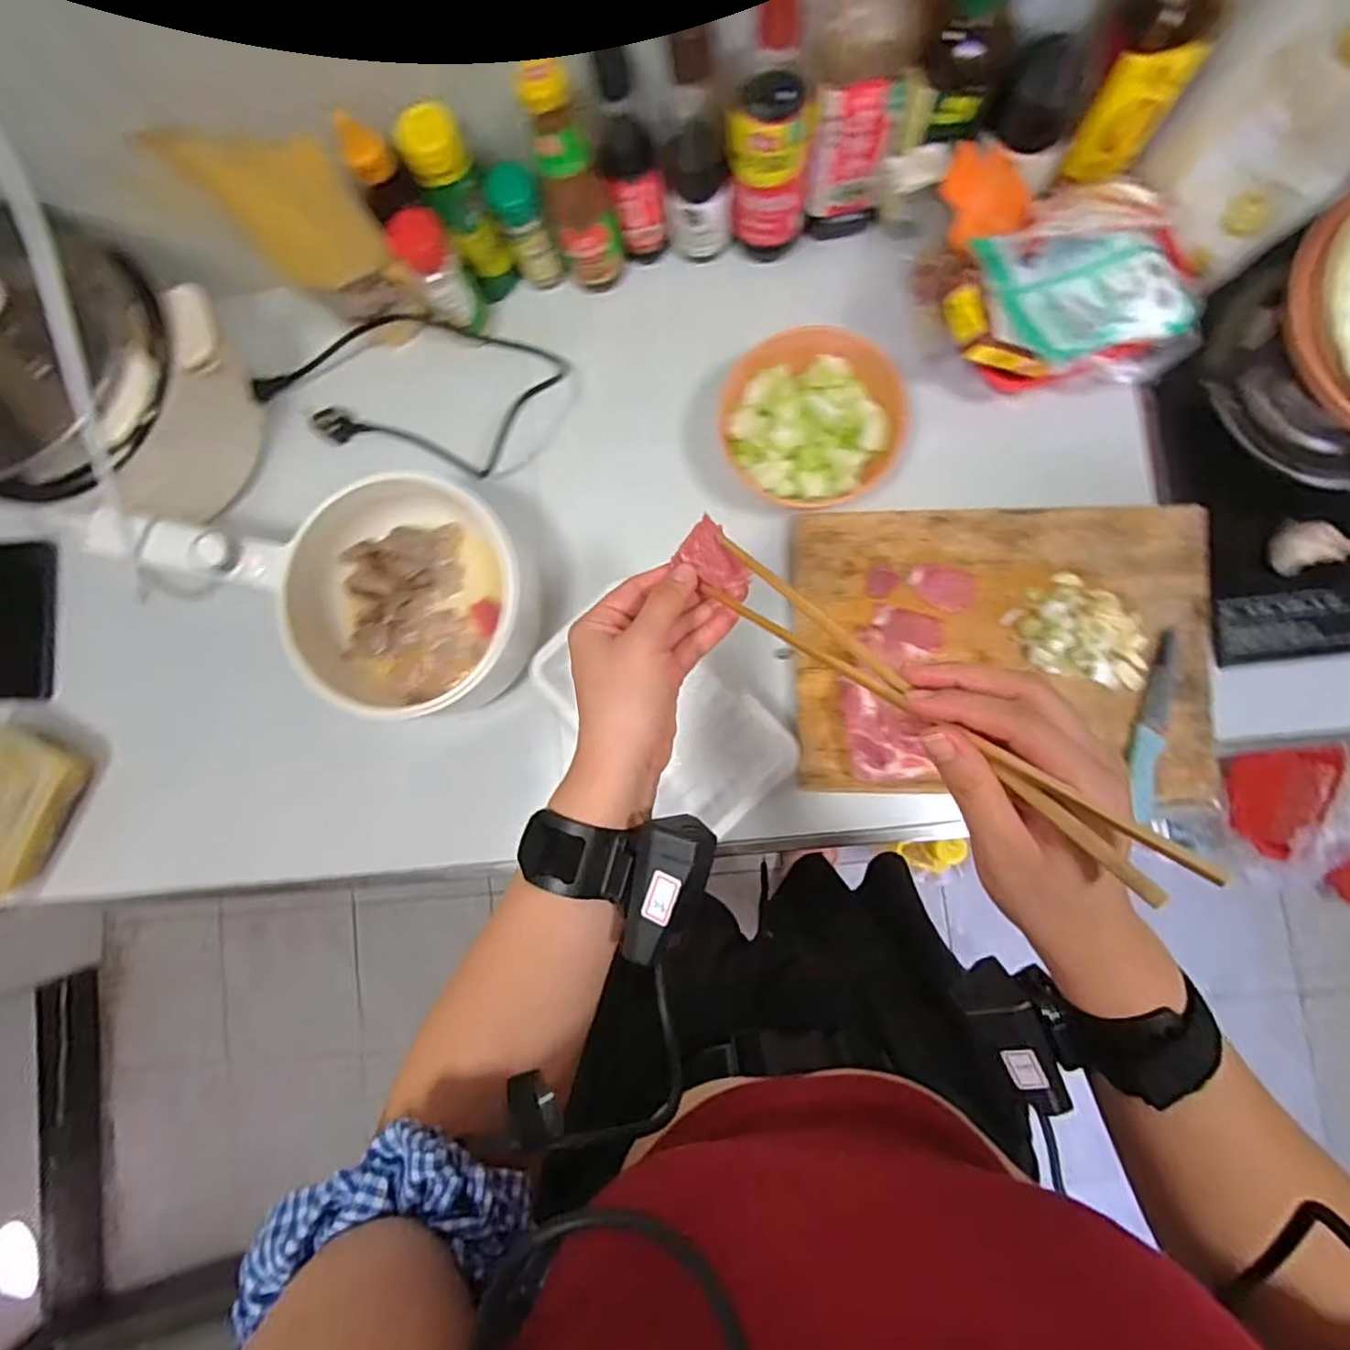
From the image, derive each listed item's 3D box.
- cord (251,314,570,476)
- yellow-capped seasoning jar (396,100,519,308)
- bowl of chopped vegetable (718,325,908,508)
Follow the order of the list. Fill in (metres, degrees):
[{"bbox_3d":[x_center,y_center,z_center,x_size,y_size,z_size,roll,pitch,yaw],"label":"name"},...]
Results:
[{"bbox_3d":[-0.245,-0.276,0.612,0.276,0.071,0.137,17,87,6],"label":"cord"},{"bbox_3d":[-0.174,-0.387,0.549,0.046,0.155,0.058,-24,84,2],"label":"yellow-capped seasoning jar"},{"bbox_3d":[0.112,-0.206,0.549,0.142,0.063,0.126,-9,85,4],"label":"bowl of chopped vegetable"}]

